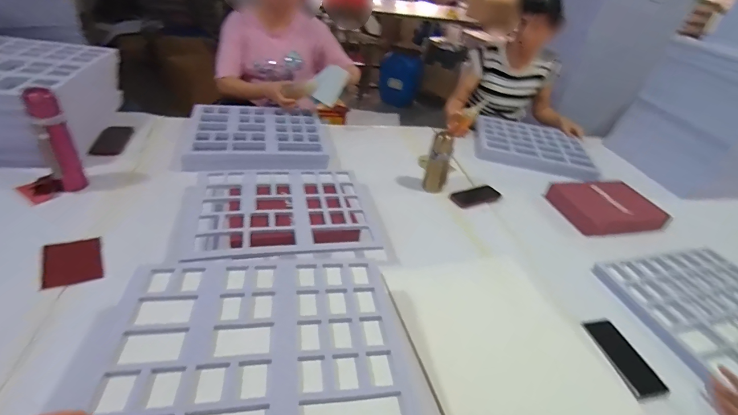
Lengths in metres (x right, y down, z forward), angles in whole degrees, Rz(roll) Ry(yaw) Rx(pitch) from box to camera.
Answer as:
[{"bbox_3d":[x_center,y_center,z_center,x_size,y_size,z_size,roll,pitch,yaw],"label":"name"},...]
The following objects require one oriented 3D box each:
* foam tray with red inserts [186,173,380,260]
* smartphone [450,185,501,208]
[{"bbox_3d":[-0.216,0.001,0.914,0.431,0.055,0.391,-4,35,-17],"label":"foam tray with red inserts"},{"bbox_3d":[0.345,-0.035,1.177,0.181,0.010,0.079,-13,41,-29],"label":"smartphone"}]

